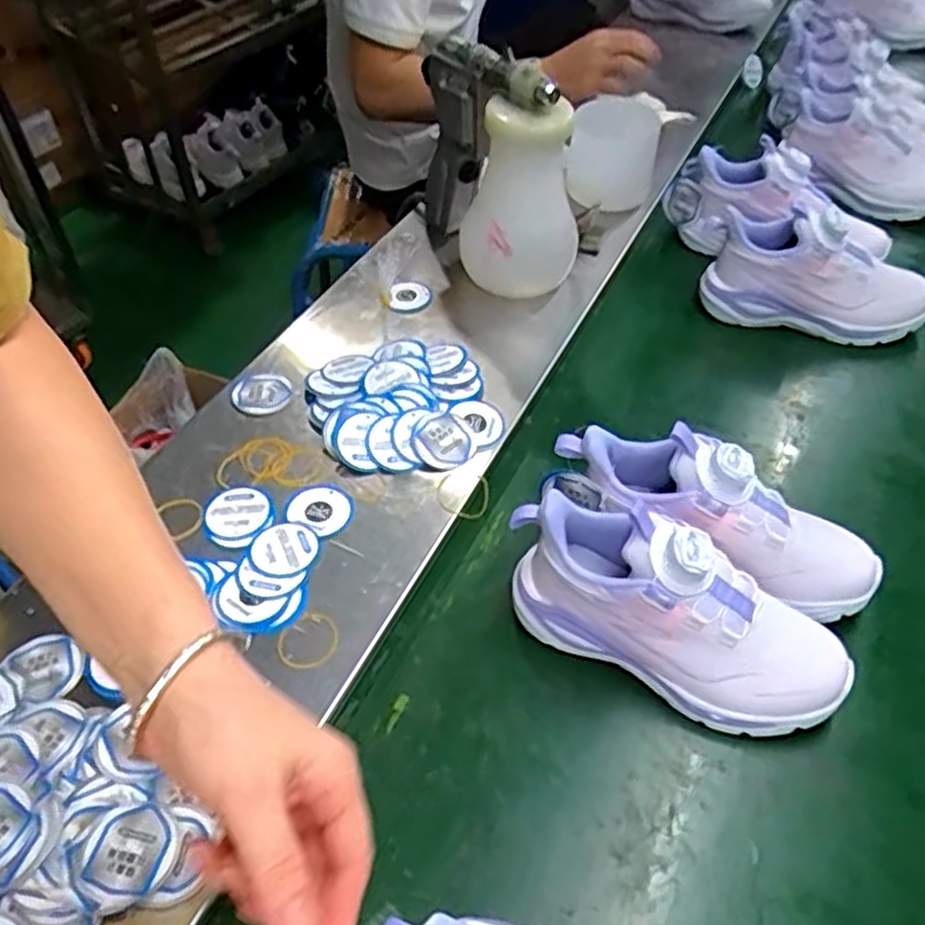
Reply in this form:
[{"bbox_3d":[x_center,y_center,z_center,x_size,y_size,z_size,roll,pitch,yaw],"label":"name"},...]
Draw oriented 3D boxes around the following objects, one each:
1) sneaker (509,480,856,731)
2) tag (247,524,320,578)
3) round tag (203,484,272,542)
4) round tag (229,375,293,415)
[{"bbox_3d":[0.133,0.085,0.477,0.209,0.108,0.086,23,52,23],"label":"sneaker"},{"bbox_3d":[-0.125,0.060,0.531,0.045,0.004,0.045,0,48,0],"label":"tag"},{"bbox_3d":[-0.165,0.037,0.557,0.049,0.005,0.047,0,48,0],"label":"round tag"},{"bbox_3d":[-0.166,-0.057,0.636,0.047,0.008,0.043,0,48,0],"label":"round tag"}]

